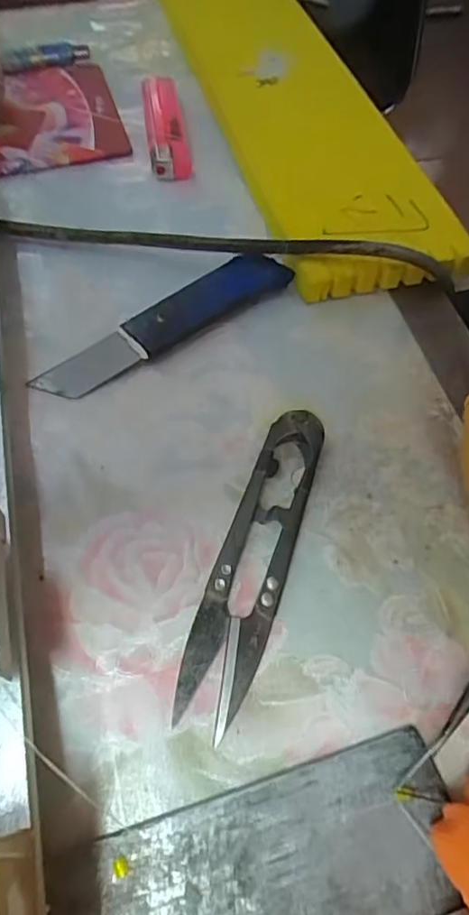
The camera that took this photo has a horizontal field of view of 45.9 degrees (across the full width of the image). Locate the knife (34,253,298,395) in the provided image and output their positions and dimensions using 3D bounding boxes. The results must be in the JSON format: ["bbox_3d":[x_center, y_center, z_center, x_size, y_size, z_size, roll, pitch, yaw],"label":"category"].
[{"bbox_3d":[-0.027,-0.055,0.219,0.108,0.008,0.022,-32,66,-20],"label":"knife"}]

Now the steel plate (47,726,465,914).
[{"bbox_3d":[0.006,0.099,0.131,0.095,0.006,0.038,-13,61,-10],"label":"steel plate"}]

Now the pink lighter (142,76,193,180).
[{"bbox_3d":[-0.037,-0.176,0.289,0.019,0.015,0.080,-8,60,-7],"label":"pink lighter"}]

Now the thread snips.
[{"bbox_3d":[0.007,0.029,0.169,0.020,0.012,0.099,18,60,8],"label":"thread snips"}]

